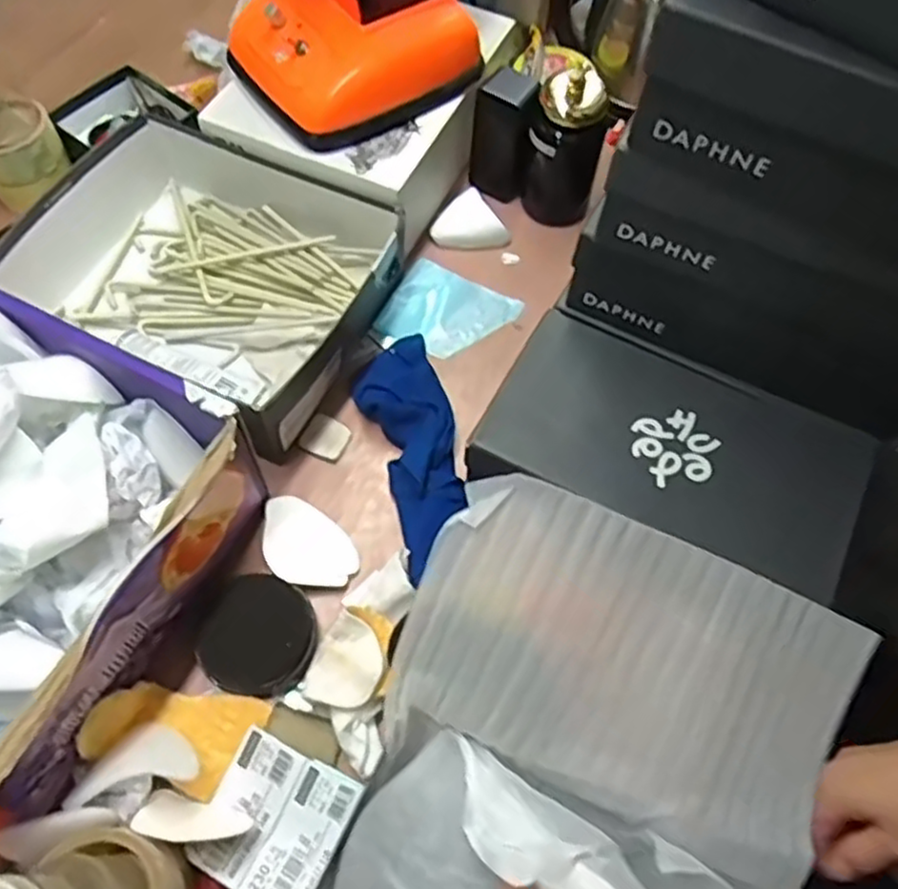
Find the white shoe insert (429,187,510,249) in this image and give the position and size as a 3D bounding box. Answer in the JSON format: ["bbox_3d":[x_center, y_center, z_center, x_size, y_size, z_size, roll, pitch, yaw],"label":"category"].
[{"bbox_3d":[0.024,-0.243,0.801,0.084,0.041,0.055,6,63,0],"label":"white shoe insert"}]

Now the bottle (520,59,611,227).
[{"bbox_3d":[0.121,-0.306,0.750,0.071,0.161,0.058,17,63,6],"label":"bottle"}]

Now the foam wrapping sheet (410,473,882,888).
[{"bbox_3d":[0.115,0.143,0.466,0.274,0.030,0.174,25,89,2],"label":"foam wrapping sheet"}]

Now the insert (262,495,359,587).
[{"bbox_3d":[-0.124,0.086,0.626,0.093,0.009,0.071,45,47,14],"label":"insert"}]

